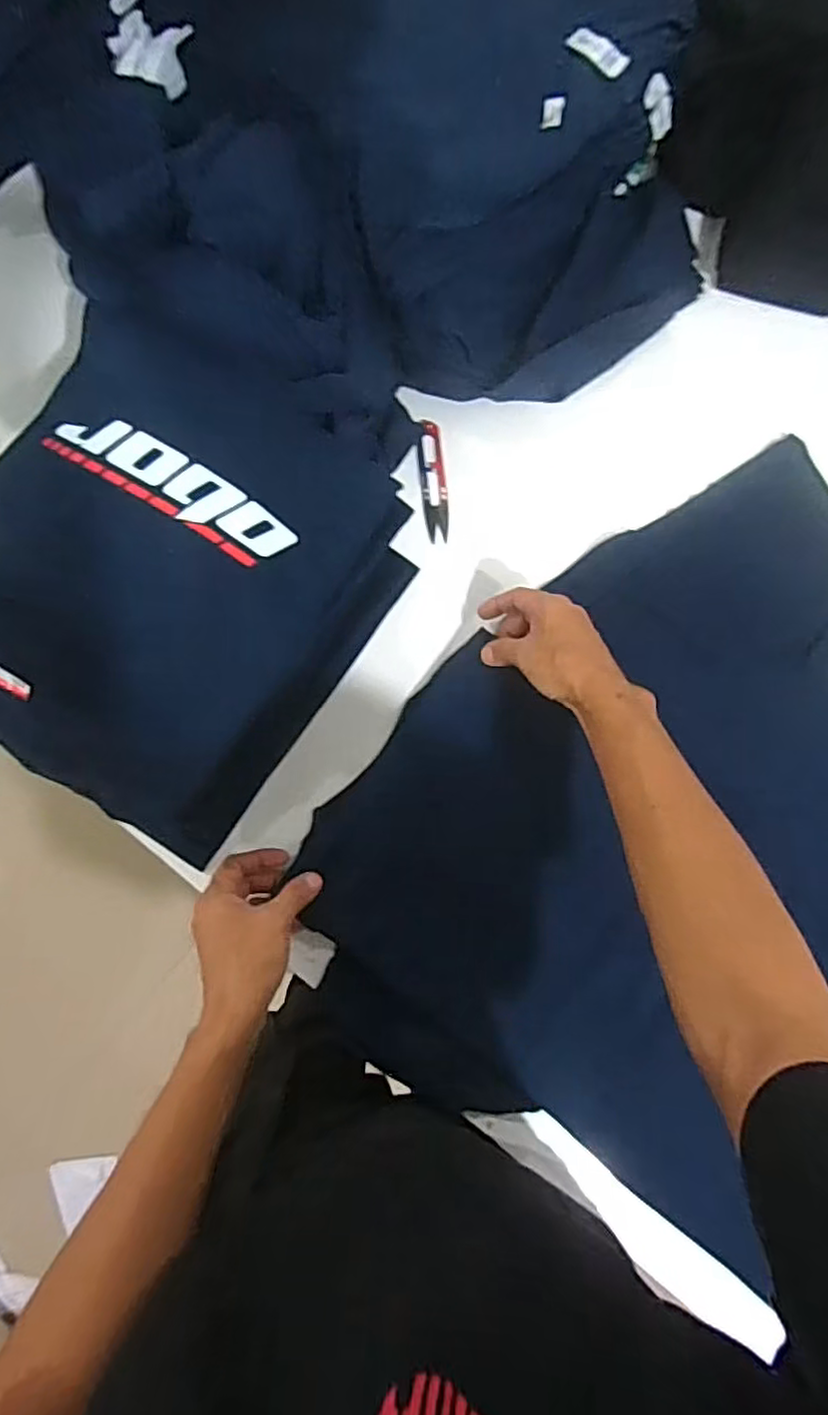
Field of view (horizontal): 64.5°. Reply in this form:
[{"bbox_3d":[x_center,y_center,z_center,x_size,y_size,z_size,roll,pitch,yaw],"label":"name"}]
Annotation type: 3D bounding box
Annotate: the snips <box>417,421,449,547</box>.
[{"bbox_3d":[0.020,-0.219,0.632,0.025,0.008,0.118,-6,82,-6],"label":"snips"}]

